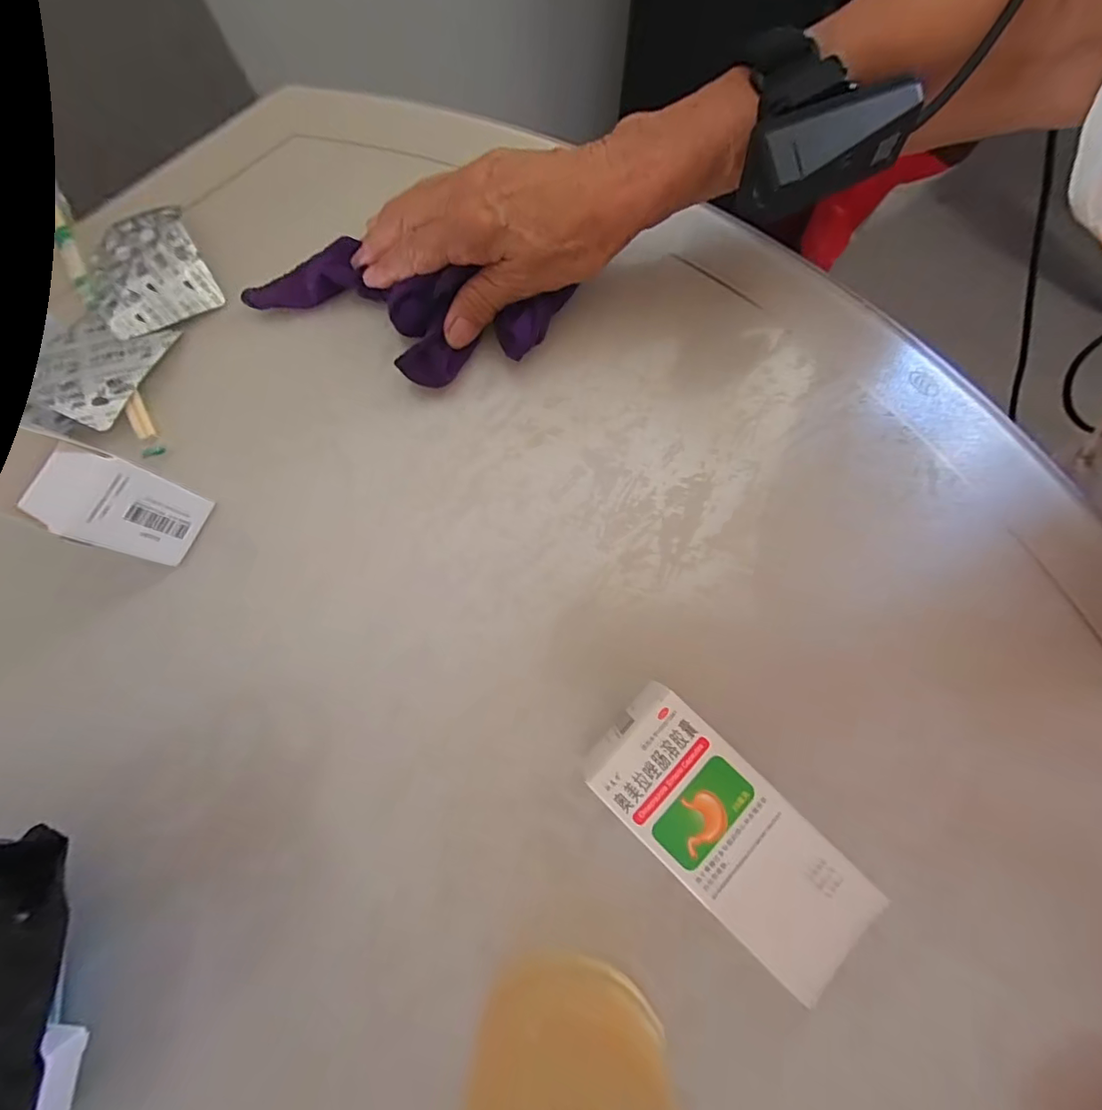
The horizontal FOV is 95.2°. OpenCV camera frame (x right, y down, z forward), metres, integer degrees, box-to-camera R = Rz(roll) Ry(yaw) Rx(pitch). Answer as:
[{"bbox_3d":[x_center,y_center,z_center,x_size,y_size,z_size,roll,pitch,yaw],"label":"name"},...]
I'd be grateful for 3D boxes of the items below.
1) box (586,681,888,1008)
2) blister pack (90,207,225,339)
[{"bbox_3d":[0.072,0.116,0.220,0.052,0.059,0.119,-43,78,-7],"label":"box"},{"bbox_3d":[-0.247,-0.176,0.307,0.065,0.016,0.080,-29,80,-4],"label":"blister pack"}]

